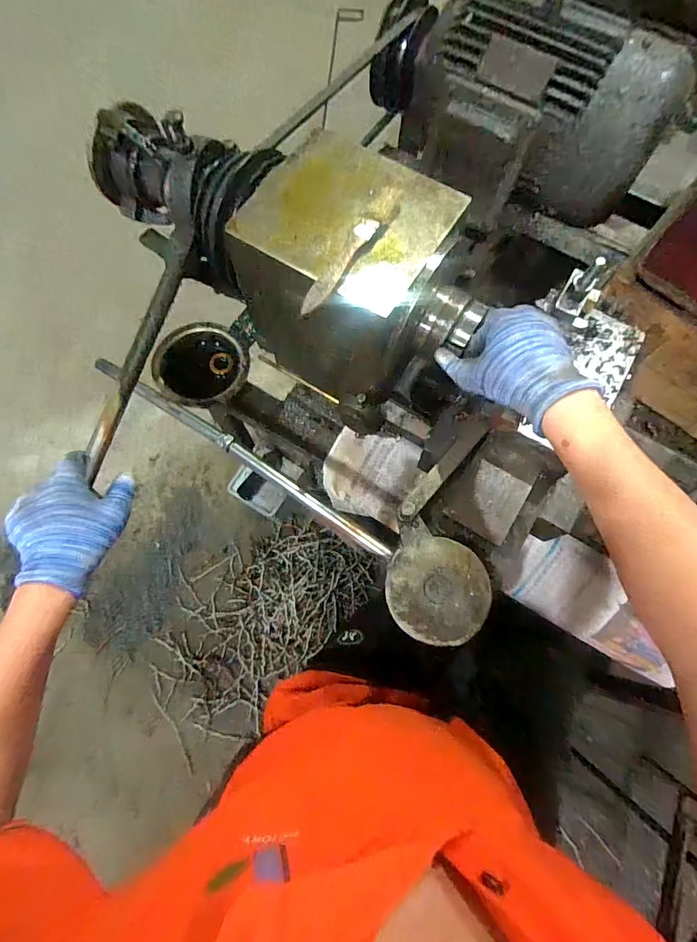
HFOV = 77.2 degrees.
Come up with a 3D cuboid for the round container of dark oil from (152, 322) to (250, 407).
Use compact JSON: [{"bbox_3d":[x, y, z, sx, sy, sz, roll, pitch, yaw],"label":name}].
[{"bbox_3d":[-0.213,-0.148,0.644,0.127,0.057,0.122,0,73,-1],"label":"round container of dark oil"}]

